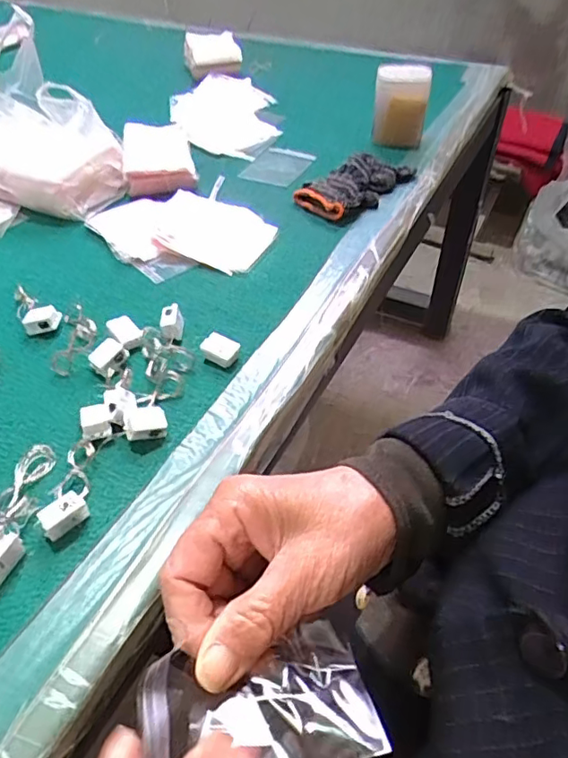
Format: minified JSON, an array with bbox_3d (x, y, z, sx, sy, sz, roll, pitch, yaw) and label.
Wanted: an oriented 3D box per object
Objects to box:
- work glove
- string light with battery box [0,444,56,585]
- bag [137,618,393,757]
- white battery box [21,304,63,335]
[{"bbox_3d":[0.079,-0.227,0.631,0.077,0.037,0.139,31,53,28],"label":"work glove"},{"bbox_3d":[-0.168,0.077,0.351,0.028,0.026,0.096,-2,45,-2],"label":"string light with battery box"},{"bbox_3d":[-0.009,0.121,0.210,0.082,0.020,0.051,-11,46,-11],"label":"bag"},{"bbox_3d":[-0.204,-0.049,0.481,0.031,0.018,0.019,-19,48,-18],"label":"white battery box"}]

